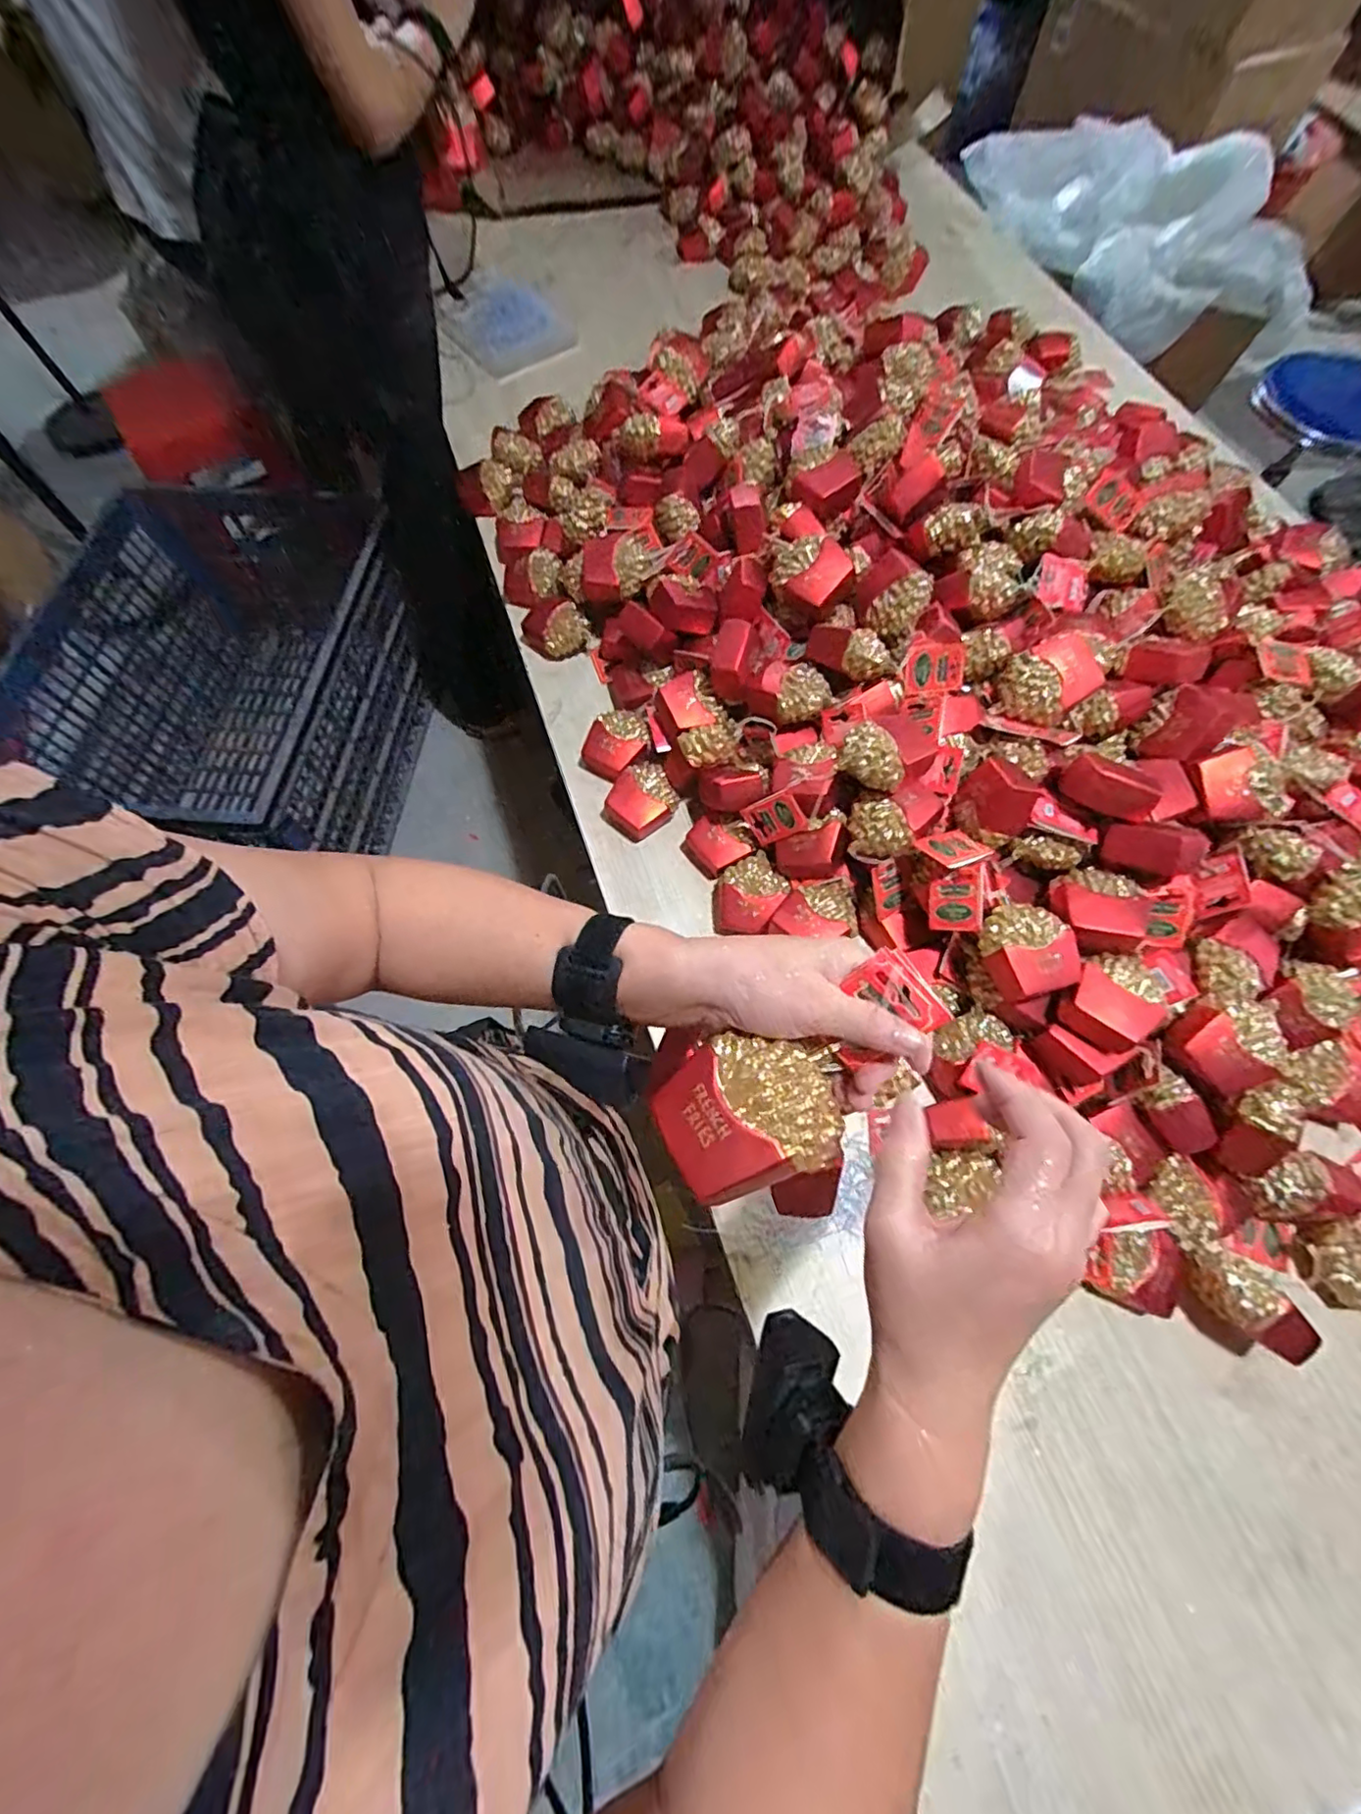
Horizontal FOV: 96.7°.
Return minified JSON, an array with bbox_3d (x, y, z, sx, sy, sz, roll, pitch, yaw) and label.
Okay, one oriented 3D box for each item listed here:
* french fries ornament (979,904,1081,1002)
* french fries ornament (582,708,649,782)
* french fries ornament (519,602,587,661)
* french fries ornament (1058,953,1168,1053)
[{"bbox_3d":[0.304,0.036,0.532,0.075,0.028,0.081,-14,69,-6],"label":"french fries ornament"},{"bbox_3d":[-0.074,-0.196,0.725,0.069,0.032,0.084,30,71,11],"label":"french fries ornament"},{"bbox_3d":[-0.162,-0.363,0.787,0.092,0.051,0.066,-9,68,-4],"label":"french fries ornament"},{"bbox_3d":[0.372,0.078,0.521,0.067,0.029,0.078,37,72,14],"label":"french fries ornament"}]

